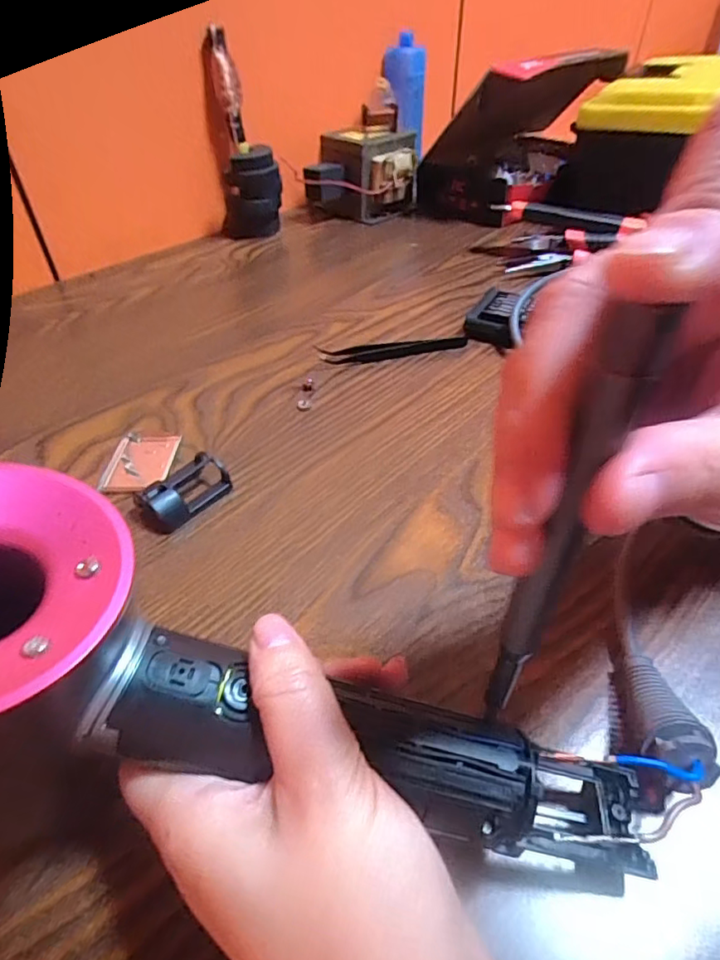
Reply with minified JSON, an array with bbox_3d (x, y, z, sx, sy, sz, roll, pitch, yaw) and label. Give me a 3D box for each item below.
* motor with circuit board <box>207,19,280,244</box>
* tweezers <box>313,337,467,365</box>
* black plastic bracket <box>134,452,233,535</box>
[{"bbox_3d":[-0.117,-0.342,0.542,0.058,0.166,0.068,-9,44,-9],"label":"motor with circuit board"},{"bbox_3d":[0.026,-0.097,0.403,0.111,0.009,0.019,-5,44,-5],"label":"tweezers"},{"bbox_3d":[-0.096,0.005,0.286,0.031,0.017,0.048,29,50,27],"label":"black plastic bracket"}]

